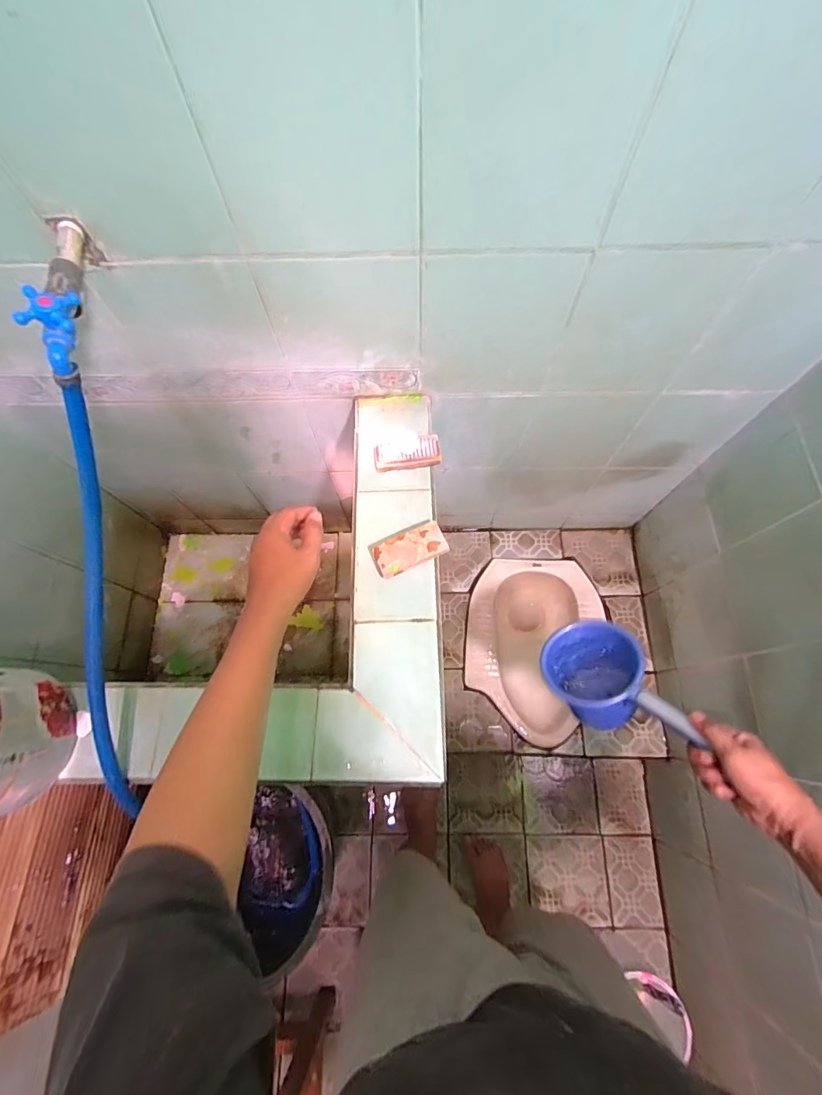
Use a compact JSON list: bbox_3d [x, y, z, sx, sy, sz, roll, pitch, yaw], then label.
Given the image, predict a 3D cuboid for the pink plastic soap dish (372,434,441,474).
[{"bbox_3d":[-0.006,-0.145,0.698,0.101,0.016,0.049,-9,70,-2],"label":"pink plastic soap dish"}]

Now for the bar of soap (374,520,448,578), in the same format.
[{"bbox_3d":[0.000,0.004,0.647,0.101,0.028,0.054,-22,71,-7],"label":"bar of soap"}]

